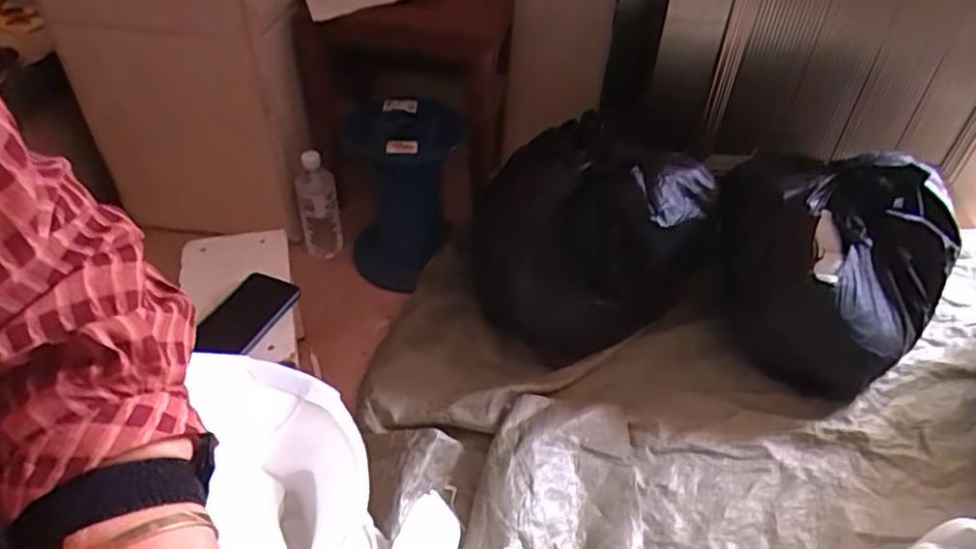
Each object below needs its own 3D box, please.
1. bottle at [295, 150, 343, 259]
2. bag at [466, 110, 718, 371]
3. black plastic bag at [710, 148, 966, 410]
[{"bbox_3d":[-0.304,-0.120,1.139,0.069,0.211,0.057,-8,44,-12],"label":"bottle"},{"bbox_3d":[0.167,-0.059,1.035,0.351,0.330,0.251,-10,44,-14],"label":"bag"},{"bbox_3d":[0.527,-0.006,1.010,0.357,0.281,0.311,22,46,20],"label":"black plastic bag"}]

